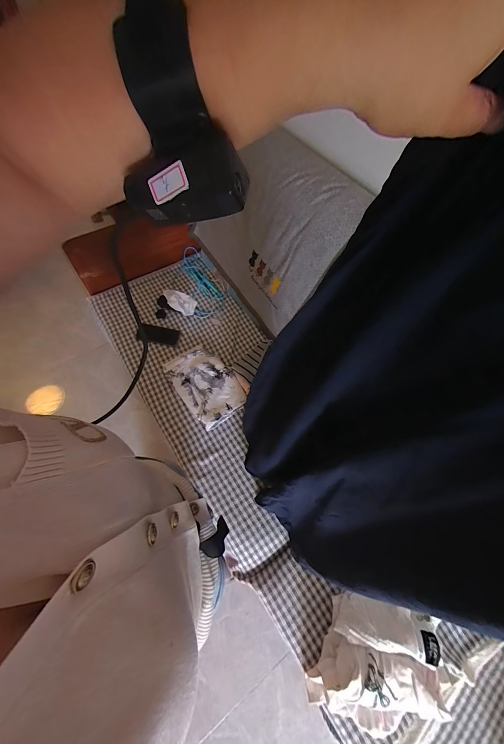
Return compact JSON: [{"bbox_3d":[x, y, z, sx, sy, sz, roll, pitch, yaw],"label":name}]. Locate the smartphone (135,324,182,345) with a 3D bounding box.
[{"bbox_3d":[-0.377,-0.148,1.142,0.170,0.012,0.079,9,63,0],"label":"smartphone"}]

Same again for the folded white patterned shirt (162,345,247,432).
[{"bbox_3d":[-0.170,0.043,1.042,0.192,0.040,0.304,-35,71,-20],"label":"folded white patterned shirt"}]

